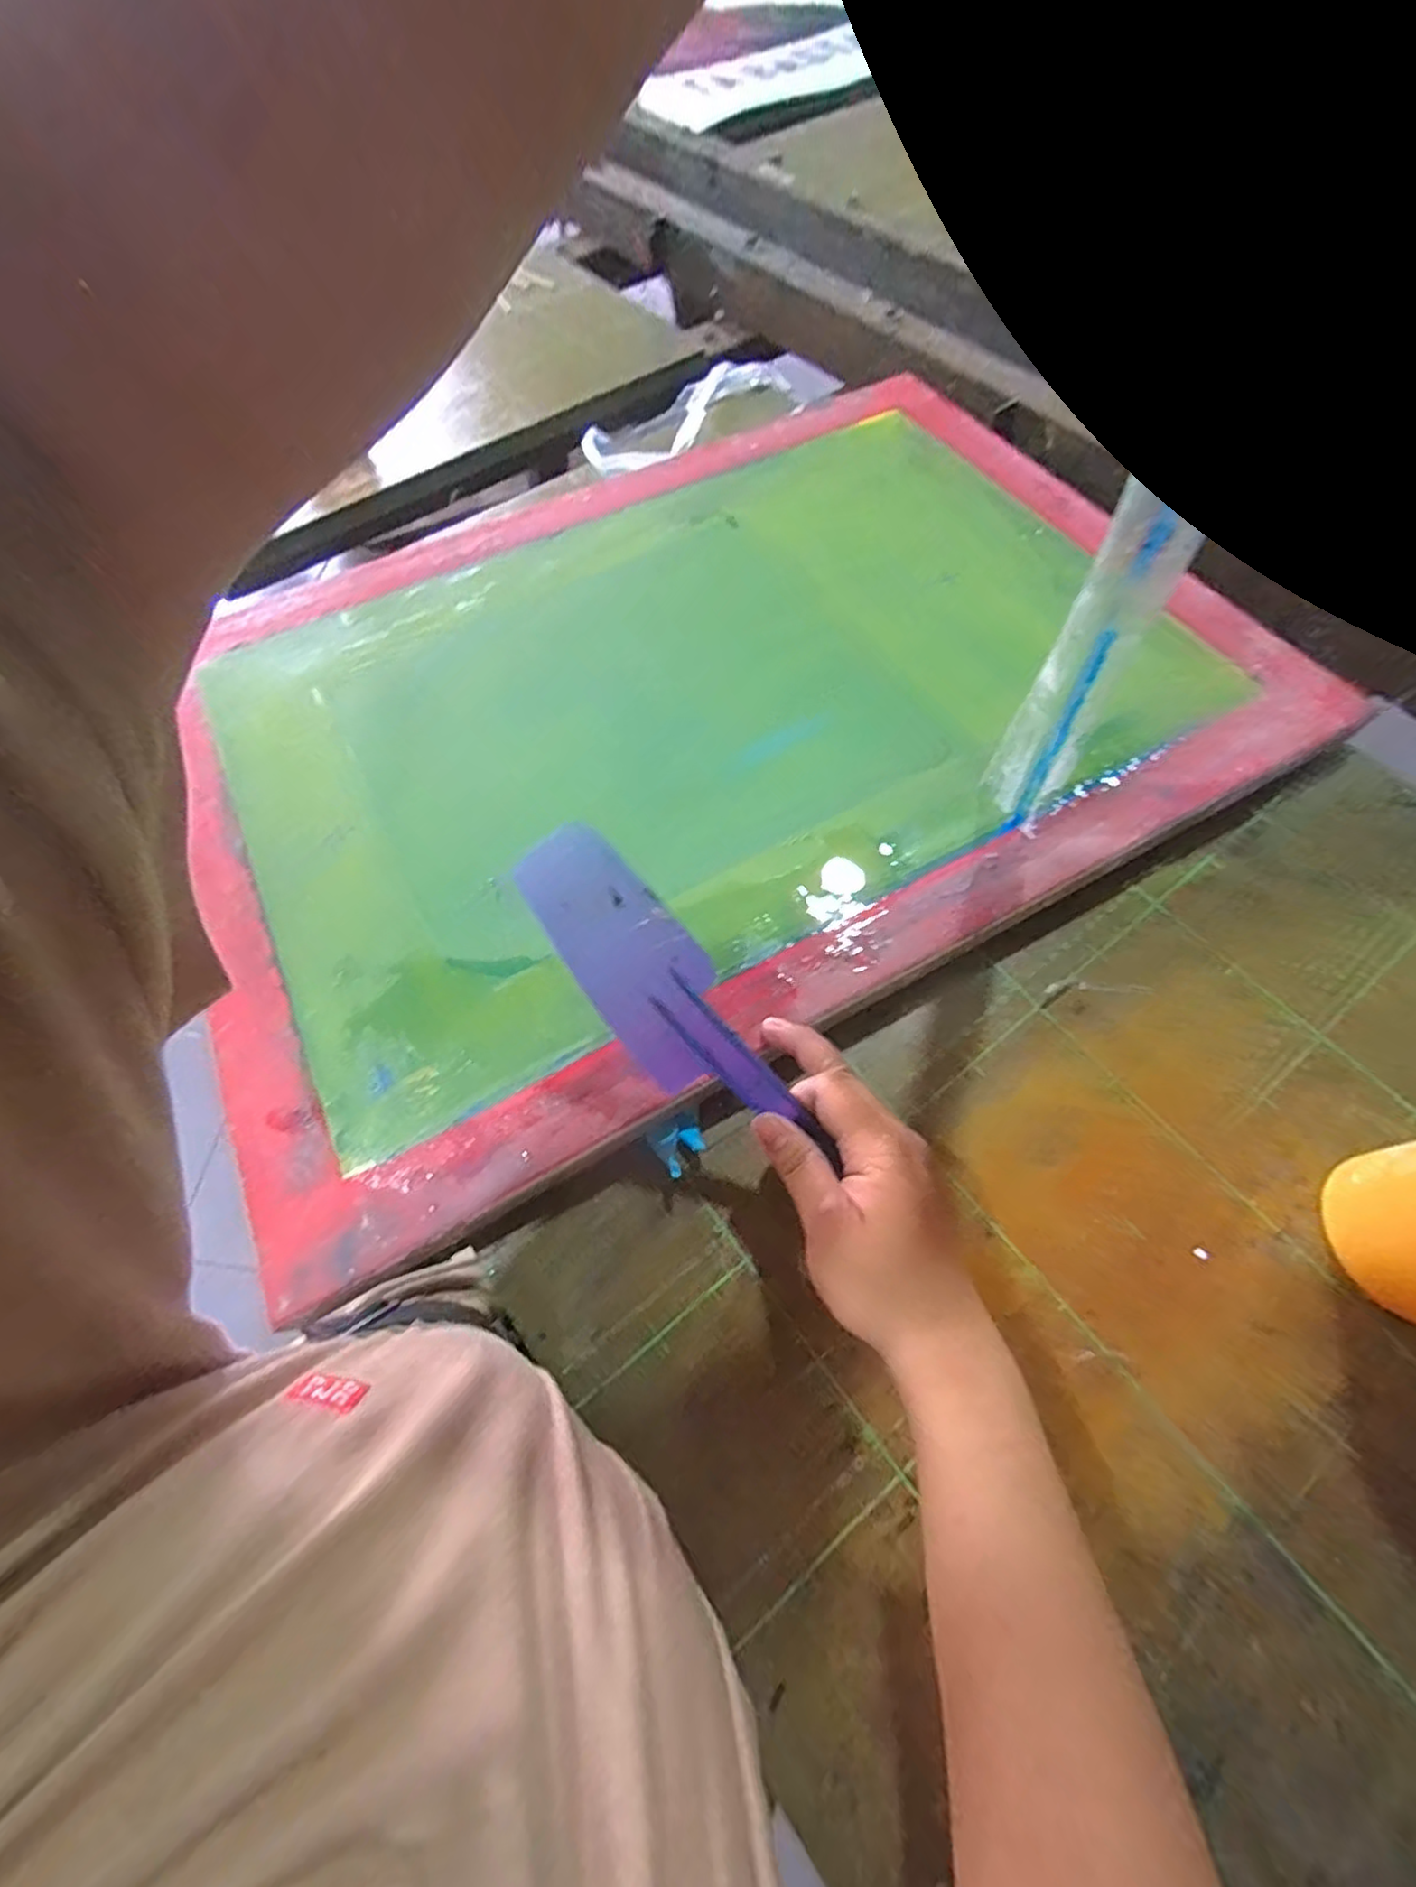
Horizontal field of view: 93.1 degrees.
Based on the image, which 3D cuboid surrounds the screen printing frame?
[{"bbox_3d":[-0.005,-0.163,0.439,0.642,0.033,0.459,-27,68,-11],"label":"screen printing frame"}]

